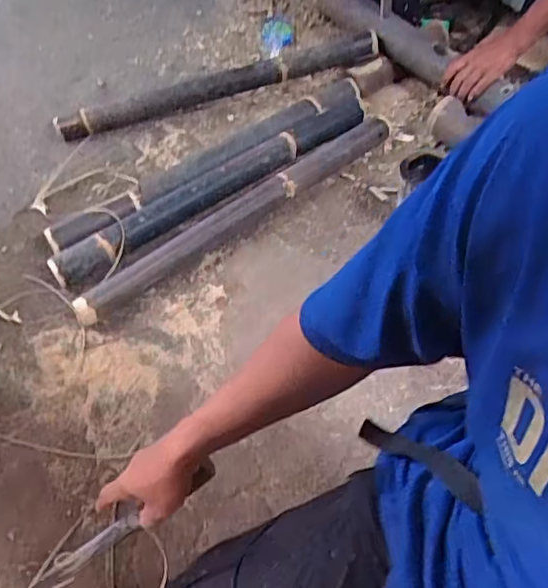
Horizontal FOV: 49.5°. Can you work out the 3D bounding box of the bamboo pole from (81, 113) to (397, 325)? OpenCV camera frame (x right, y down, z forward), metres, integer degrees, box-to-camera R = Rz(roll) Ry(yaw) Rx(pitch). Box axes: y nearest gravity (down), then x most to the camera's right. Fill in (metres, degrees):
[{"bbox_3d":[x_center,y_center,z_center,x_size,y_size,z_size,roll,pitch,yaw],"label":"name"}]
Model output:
[{"bbox_3d":[-0.057,-0.164,1.164,0.740,0.056,0.064,-35,62,-21],"label":"bamboo pole"}]

